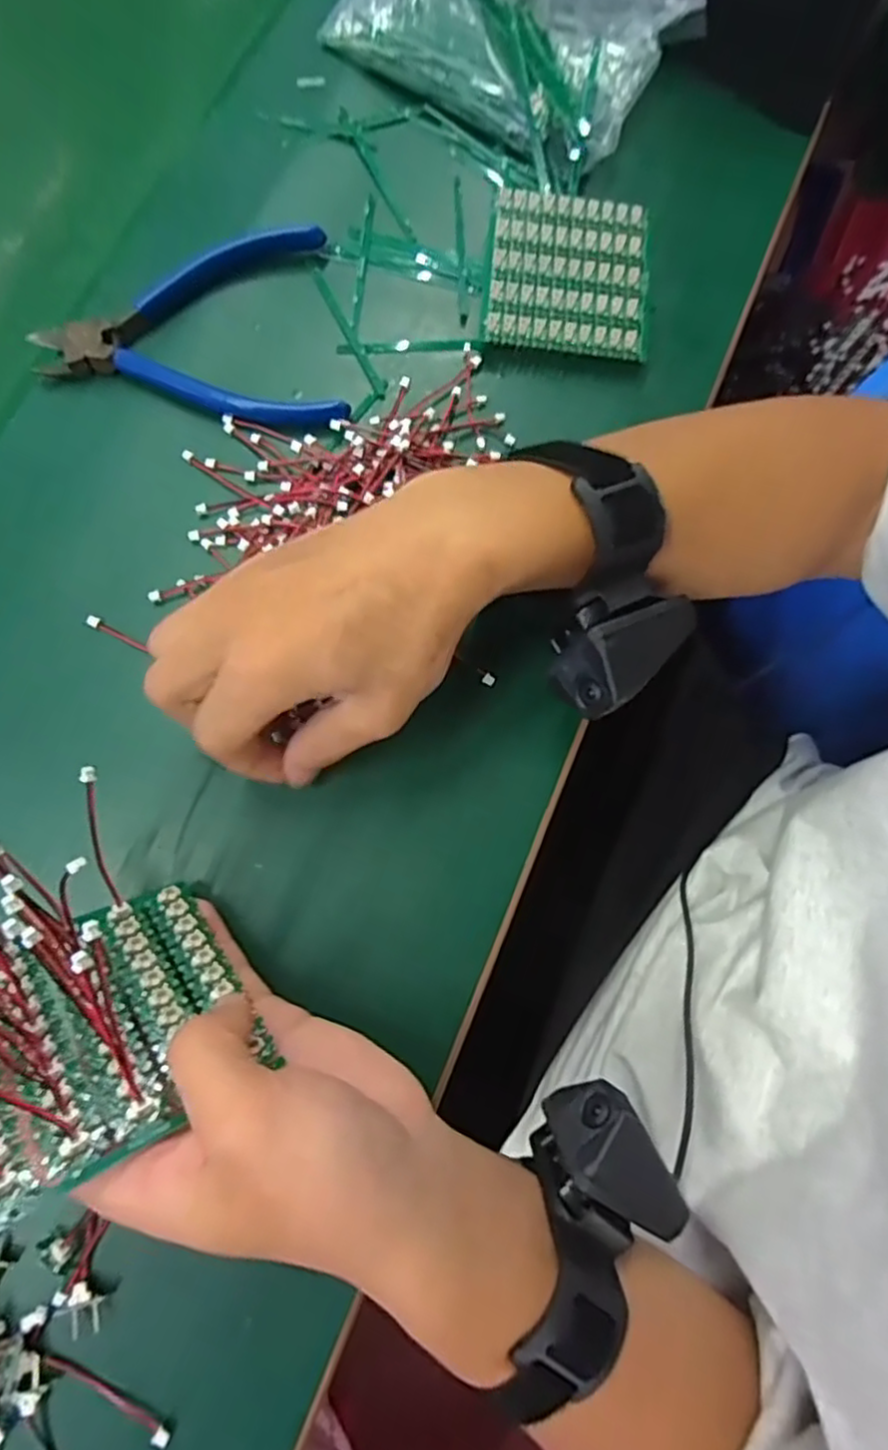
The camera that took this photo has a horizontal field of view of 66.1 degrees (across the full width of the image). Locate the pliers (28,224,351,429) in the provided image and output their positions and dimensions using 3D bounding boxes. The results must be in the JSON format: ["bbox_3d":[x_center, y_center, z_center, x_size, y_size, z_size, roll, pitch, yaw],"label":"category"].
[{"bbox_3d":[-0.120,-0.183,0.324,0.137,0.018,0.105,-11,78,-4],"label":"pliers"}]

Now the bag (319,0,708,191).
[{"bbox_3d":[0.033,-0.378,0.361,0.171,0.023,0.112,34,78,6],"label":"bag"}]

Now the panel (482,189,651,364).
[{"bbox_3d":[0.062,-0.224,0.338,0.079,0.011,0.084,5,77,-1],"label":"panel"}]

